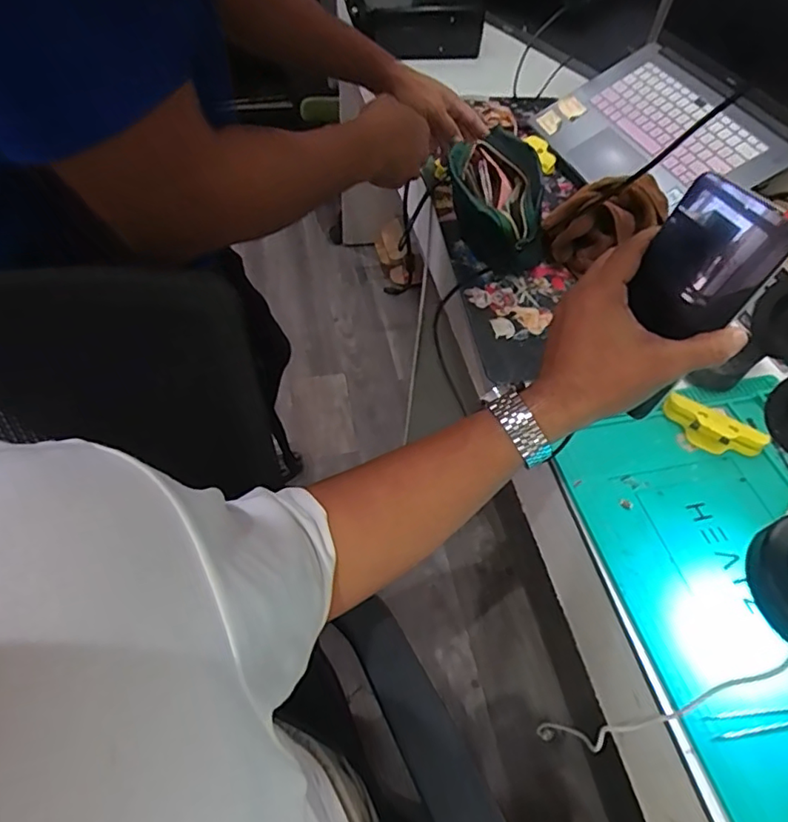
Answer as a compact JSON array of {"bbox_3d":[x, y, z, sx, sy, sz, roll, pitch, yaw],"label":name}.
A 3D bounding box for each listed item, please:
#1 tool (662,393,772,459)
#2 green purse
[{"bbox_3d":[0.319,0.019,0.567,0.098,0.021,0.037,24,53,15],"label":"tool"},{"bbox_3d":[0.129,-0.269,0.722,0.091,0.103,0.178,-5,52,-8],"label":"green purse"}]

